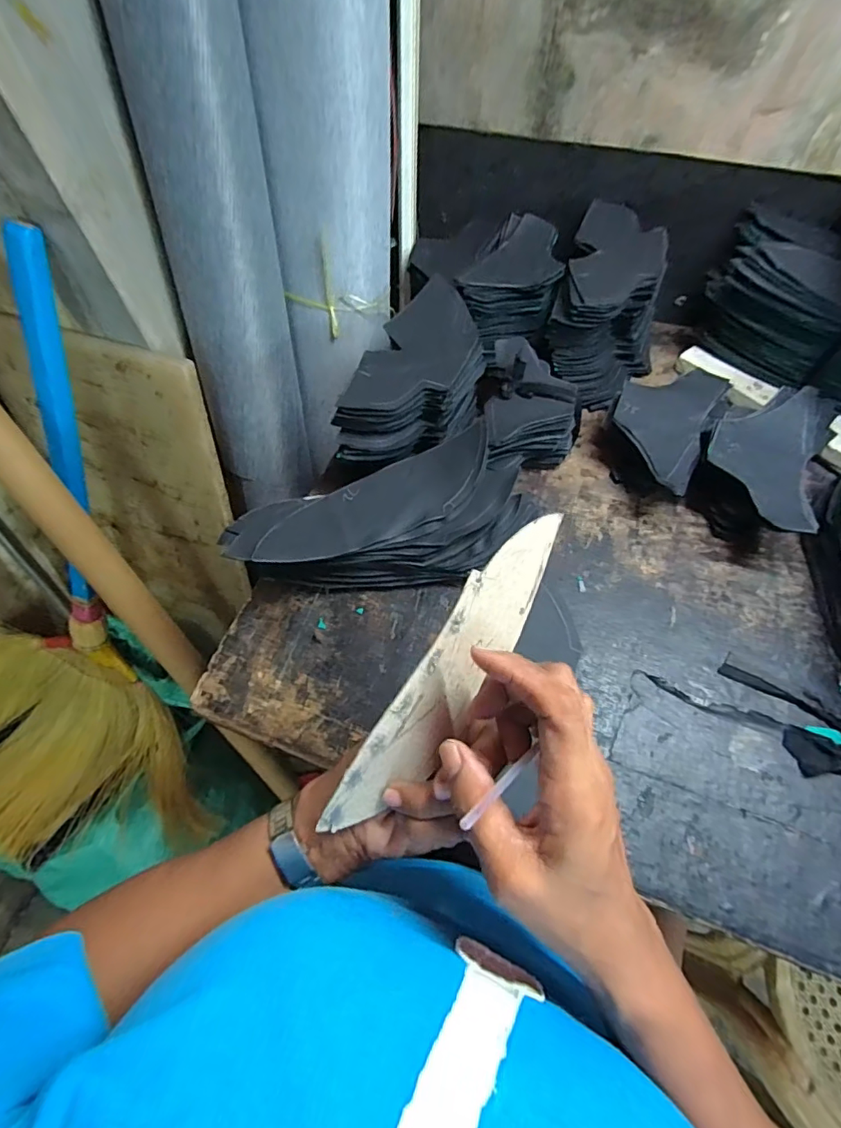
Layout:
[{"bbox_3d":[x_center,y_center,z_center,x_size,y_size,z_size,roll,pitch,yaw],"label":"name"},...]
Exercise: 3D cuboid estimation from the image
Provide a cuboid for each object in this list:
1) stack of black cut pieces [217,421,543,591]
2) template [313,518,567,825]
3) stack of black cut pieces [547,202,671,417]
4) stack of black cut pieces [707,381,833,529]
[{"bbox_3d":[-0.030,-0.029,0.451,0.258,0.079,0.098,-11,60,-3],"label":"stack of black cut pieces"},{"bbox_3d":[0.018,0.054,0.273,0.017,0.060,0.194,23,79,45],"label":"template"},{"bbox_3d":[0.213,-0.289,0.570,0.112,0.103,0.210,16,63,12],"label":"stack of black cut pieces"},{"bbox_3d":[0.318,-0.094,0.474,0.100,0.074,0.170,31,67,19],"label":"stack of black cut pieces"}]

